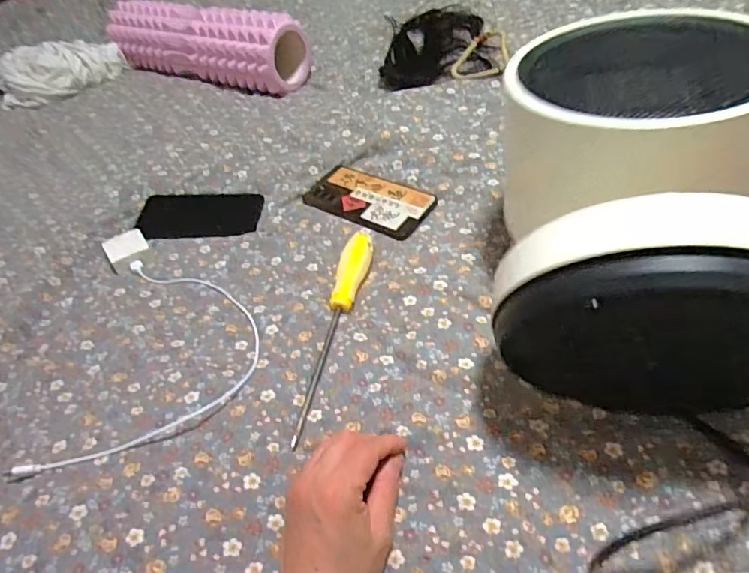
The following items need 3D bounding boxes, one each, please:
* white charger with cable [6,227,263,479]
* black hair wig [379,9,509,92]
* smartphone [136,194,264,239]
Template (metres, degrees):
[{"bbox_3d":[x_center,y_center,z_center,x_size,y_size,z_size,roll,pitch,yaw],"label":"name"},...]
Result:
[{"bbox_3d":[-0.208,0.028,0.493,0.185,0.024,0.301,-12,46,1],"label":"white charger with cable"},{"bbox_3d":[0.104,-0.403,0.833,0.179,0.039,0.229,-3,47,10],"label":"black hair wig"},{"bbox_3d":[-0.222,-0.092,0.639,0.154,0.012,0.072,-1,58,0],"label":"smartphone"}]

